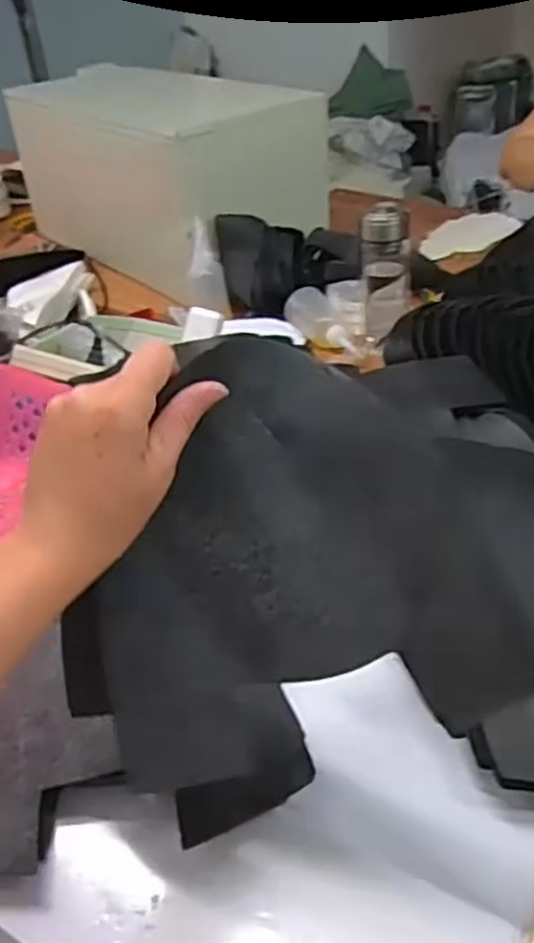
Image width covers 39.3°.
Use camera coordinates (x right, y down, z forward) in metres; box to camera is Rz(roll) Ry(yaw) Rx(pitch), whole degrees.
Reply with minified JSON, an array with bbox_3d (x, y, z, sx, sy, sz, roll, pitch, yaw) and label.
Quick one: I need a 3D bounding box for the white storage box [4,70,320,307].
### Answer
[{"bbox_3d":[-0.190,-0.559,1.356,0.301,0.292,0.603,-28,42,-27],"label":"white storage box"}]

